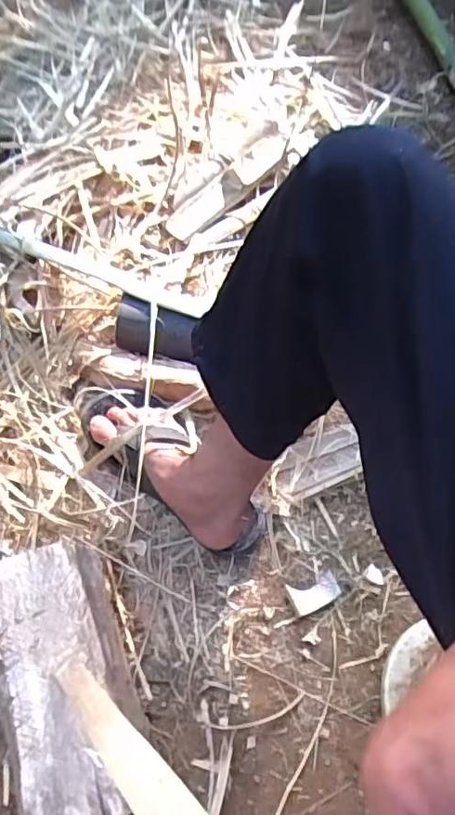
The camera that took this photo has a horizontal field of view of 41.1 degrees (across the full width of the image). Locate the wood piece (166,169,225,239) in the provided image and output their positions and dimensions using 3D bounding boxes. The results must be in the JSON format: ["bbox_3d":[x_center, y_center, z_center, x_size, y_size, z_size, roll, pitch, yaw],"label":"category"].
[{"bbox_3d":[-0.040,-0.328,0.972,0.048,0.035,0.143,39,70,16],"label":"wood piece"}]

